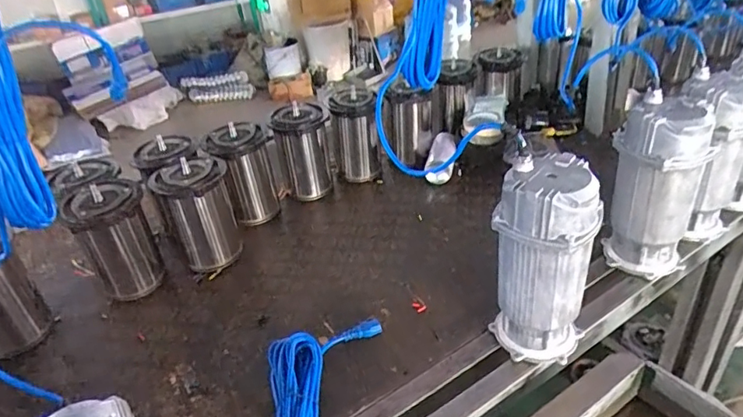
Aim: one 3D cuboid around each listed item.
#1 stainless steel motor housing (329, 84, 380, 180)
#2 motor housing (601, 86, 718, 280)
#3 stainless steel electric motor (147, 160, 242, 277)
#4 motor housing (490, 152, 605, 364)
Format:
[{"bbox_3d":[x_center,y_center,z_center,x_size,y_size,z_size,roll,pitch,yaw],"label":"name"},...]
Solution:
[{"bbox_3d":[-0.037,-0.175,1.273,0.110,0.203,0.094,-1,33,7],"label":"stainless steel motor housing"},{"bbox_3d":[0.490,-0.034,0.900,0.123,0.294,0.123,-28,39,-31],"label":"motor housing"},{"bbox_3d":[-0.344,0.004,1.043,0.135,0.193,0.143,-20,35,-21],"label":"stainless steel electric motor"},{"bbox_3d":[0.252,0.083,0.754,0.117,0.298,0.115,-25,37,-27],"label":"motor housing"}]

